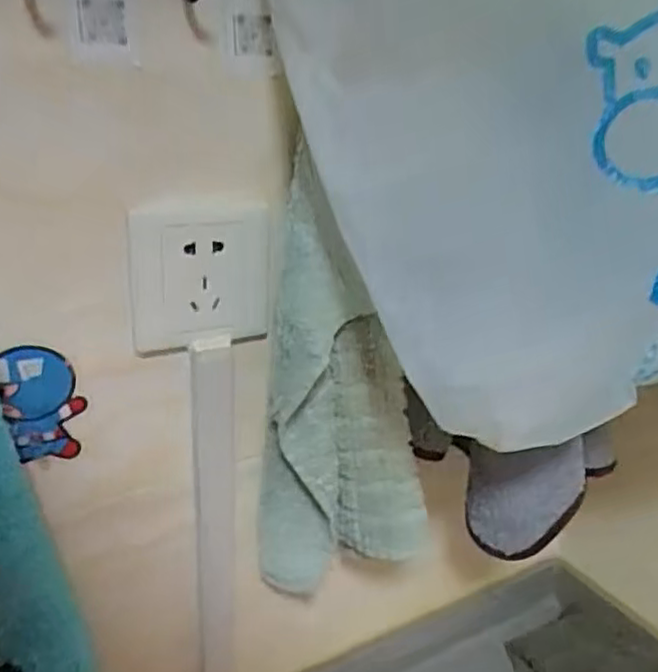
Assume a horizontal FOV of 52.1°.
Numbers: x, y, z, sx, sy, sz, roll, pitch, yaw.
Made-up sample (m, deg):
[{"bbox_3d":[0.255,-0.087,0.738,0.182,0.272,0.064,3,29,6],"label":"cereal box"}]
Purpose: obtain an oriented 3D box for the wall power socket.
[{"bbox_3d":[-0.075,-0.031,0.394,0.078,0.088,0.021,-8,24,-21],"label":"wall power socket"}]

